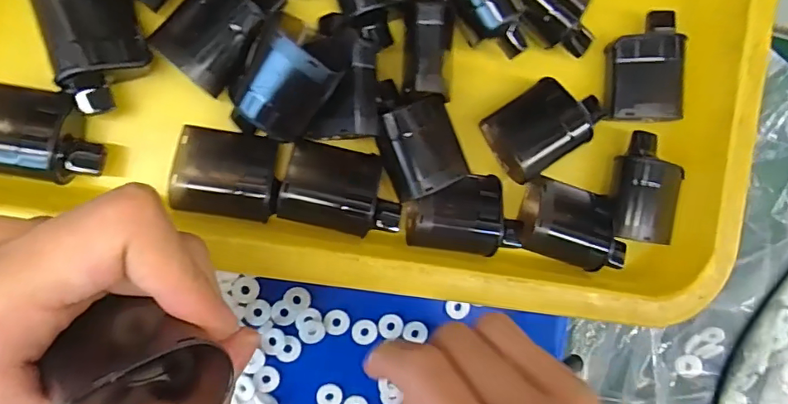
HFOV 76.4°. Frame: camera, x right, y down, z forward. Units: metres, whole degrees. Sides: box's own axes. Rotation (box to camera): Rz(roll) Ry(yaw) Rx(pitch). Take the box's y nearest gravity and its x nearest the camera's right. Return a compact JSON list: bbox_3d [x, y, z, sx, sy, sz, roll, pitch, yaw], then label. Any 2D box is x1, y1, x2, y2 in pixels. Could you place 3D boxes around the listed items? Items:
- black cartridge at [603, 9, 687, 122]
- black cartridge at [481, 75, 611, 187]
[{"bbox_3d":[0.128,-0.069,0.255,0.037,0.019,0.055,1,92,-9],"label":"black cartridge"},{"bbox_3d":[0.072,-0.038,0.245,0.058,0.025,0.037,-36,97,-7],"label":"black cartridge"}]

